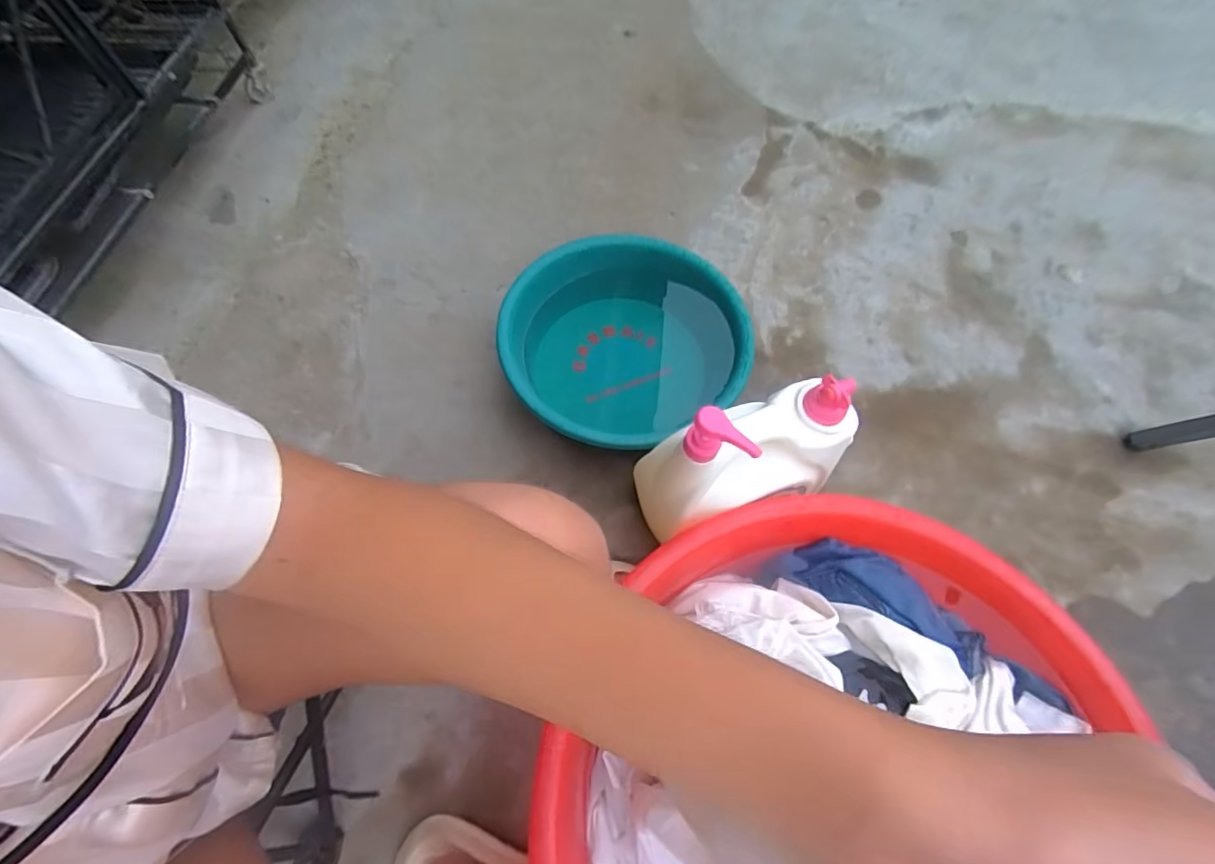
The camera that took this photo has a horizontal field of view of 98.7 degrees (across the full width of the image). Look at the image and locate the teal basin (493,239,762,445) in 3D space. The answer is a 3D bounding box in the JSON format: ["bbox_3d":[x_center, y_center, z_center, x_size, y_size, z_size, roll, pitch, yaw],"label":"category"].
[{"bbox_3d":[0.018,-0.124,0.800,0.340,0.136,0.331,-2,63,3],"label":"teal basin"}]

